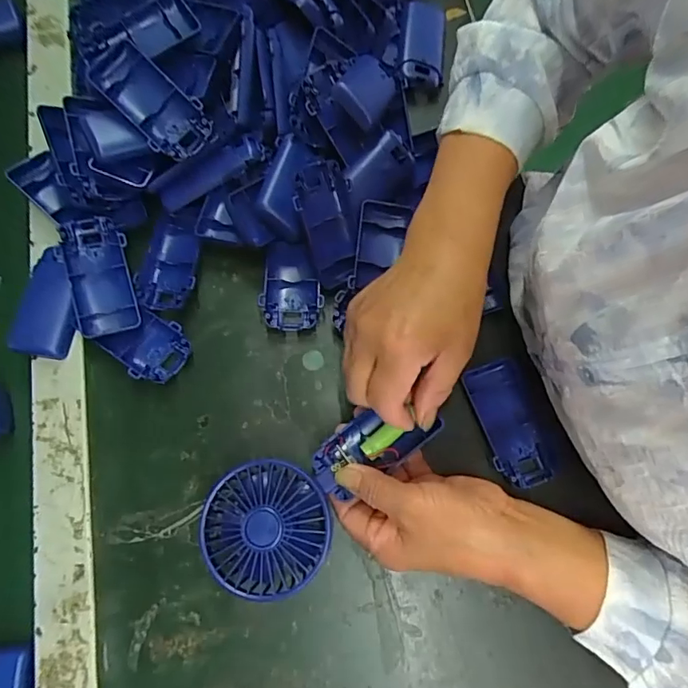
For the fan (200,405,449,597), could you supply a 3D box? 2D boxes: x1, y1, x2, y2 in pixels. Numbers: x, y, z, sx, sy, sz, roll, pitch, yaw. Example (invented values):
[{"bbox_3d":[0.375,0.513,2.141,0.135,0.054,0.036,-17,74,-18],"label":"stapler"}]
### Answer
[{"bbox_3d":[-0.019,0.100,0.349,0.168,0.032,0.081,-35,77,-13],"label":"fan"}]

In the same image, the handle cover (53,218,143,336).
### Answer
[{"bbox_3d":[-0.196,-0.054,0.400,0.048,0.018,0.093,-16,86,-6],"label":"handle cover"}]

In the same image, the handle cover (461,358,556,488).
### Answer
[{"bbox_3d":[0.127,0.061,0.386,0.045,0.013,0.095,-20,74,-7],"label":"handle cover"}]

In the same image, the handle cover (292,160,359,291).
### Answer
[{"bbox_3d":[-0.011,-0.092,0.389,0.043,0.024,0.094,-13,112,-5],"label":"handle cover"}]

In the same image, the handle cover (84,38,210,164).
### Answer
[{"bbox_3d":[-0.157,-0.196,0.396,0.108,0.030,0.047,44,76,-8],"label":"handle cover"}]

